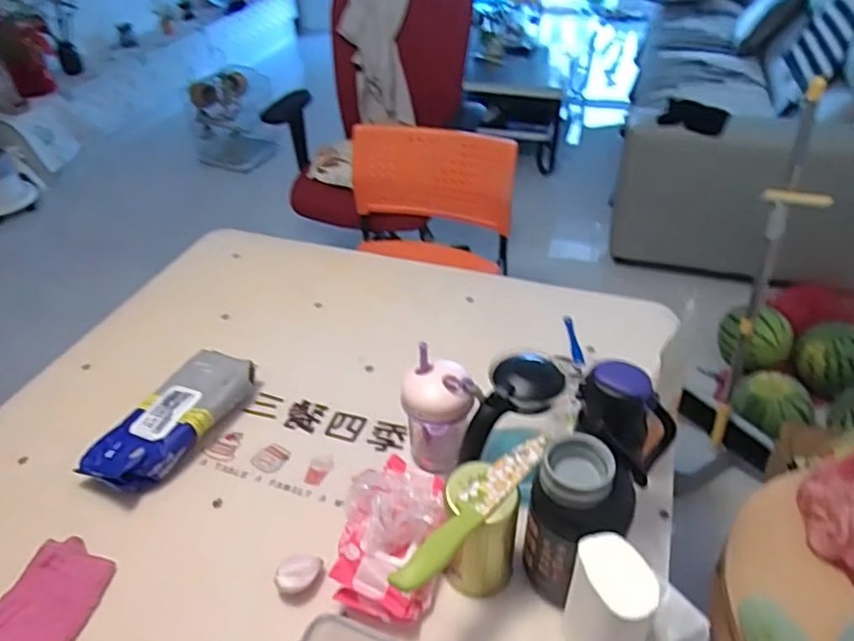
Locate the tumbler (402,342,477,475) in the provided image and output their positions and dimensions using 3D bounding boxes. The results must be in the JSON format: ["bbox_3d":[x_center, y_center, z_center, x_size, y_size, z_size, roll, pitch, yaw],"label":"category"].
[{"bbox_3d":[0.017,0.129,0.844,0.094,0.163,0.085,-2,40,1],"label":"tumbler"}]

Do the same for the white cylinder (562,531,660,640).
[{"bbox_3d":[0.178,0.297,0.621,0.057,0.172,0.092,-16,42,-15],"label":"white cylinder"}]

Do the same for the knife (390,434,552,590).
[{"bbox_3d":[0.053,0.189,0.648,0.030,0.016,0.240,27,48,30],"label":"knife"}]

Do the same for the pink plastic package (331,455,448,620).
[{"bbox_3d":[-0.040,0.252,0.746,0.118,0.091,0.197,3,41,7],"label":"pink plastic package"}]

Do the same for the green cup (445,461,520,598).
[{"bbox_3d":[0.056,0.243,0.714,0.086,0.155,0.078,31,50,33],"label":"green cup"}]

